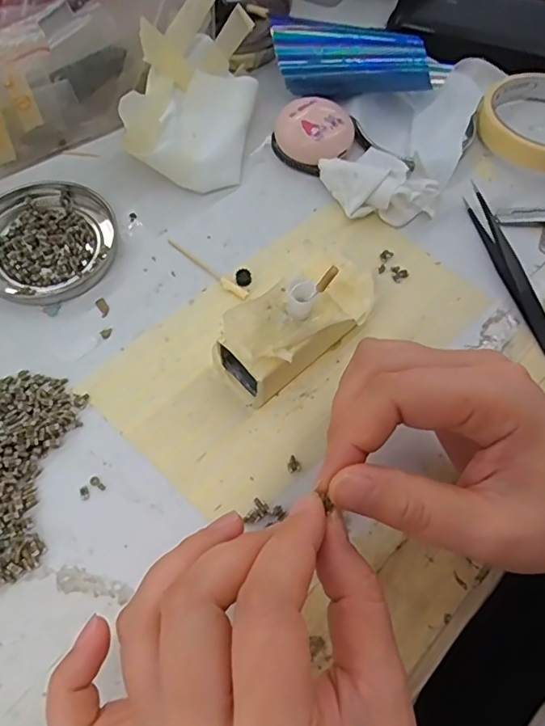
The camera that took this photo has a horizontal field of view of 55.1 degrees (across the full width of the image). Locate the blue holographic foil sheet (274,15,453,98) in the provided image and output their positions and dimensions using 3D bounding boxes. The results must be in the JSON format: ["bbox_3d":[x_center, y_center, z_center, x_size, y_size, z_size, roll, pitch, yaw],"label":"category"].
[{"bbox_3d":[0.056,-0.191,0.330,0.114,0.033,0.036,7,64,0],"label":"blue holographic foil sheet"}]

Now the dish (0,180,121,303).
[{"bbox_3d":[-0.129,-0.071,0.294,0.077,0.008,0.080,1,64,-3],"label":"dish"}]

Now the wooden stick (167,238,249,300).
[{"bbox_3d":[-0.038,-0.054,0.293,0.059,0.004,0.006,38,68,14],"label":"wooden stick"}]

